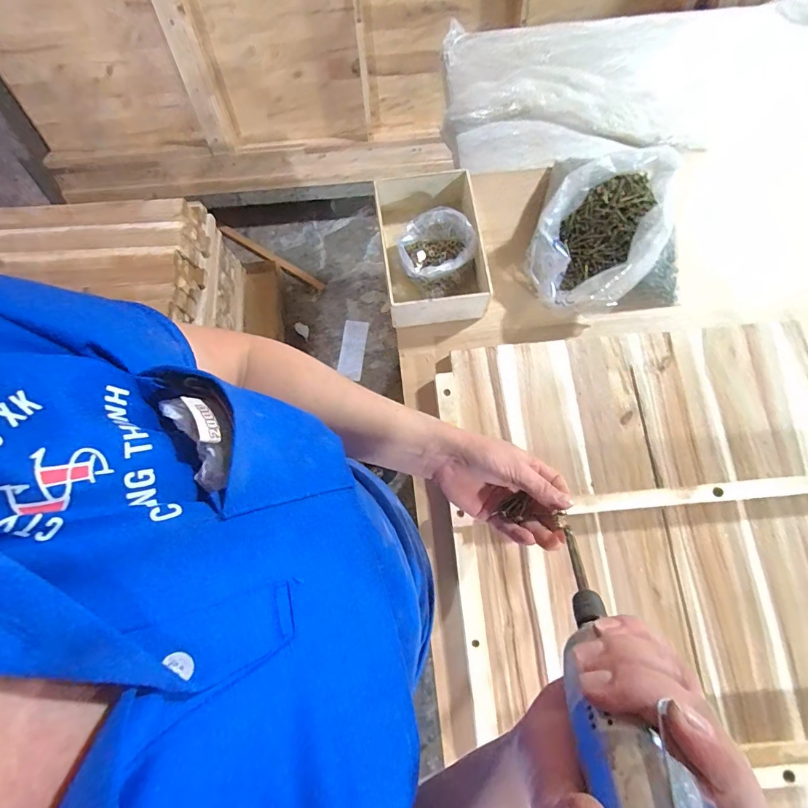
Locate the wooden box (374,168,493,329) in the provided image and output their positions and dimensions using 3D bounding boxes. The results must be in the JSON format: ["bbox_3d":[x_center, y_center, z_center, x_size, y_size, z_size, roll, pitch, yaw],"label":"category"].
[{"bbox_3d":[0.038,-0.221,0.610,0.135,0.073,0.210,-8,78,-1],"label":"wooden box"}]

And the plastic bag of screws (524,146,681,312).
[{"bbox_3d":[0.261,-0.232,0.577,0.155,0.104,0.213,18,79,4],"label":"plastic bag of screws"}]

